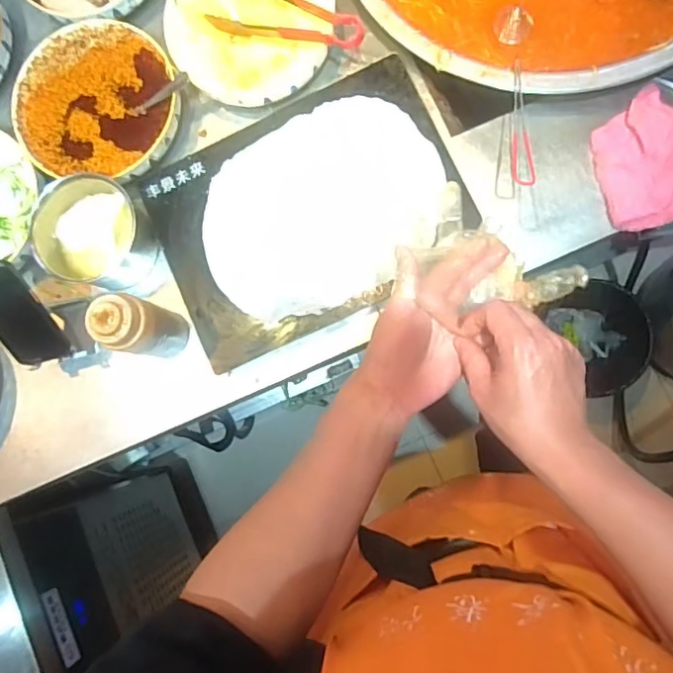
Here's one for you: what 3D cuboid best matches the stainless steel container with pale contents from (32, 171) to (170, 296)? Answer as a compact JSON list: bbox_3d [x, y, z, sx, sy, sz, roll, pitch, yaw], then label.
[{"bbox_3d":[-0.315,-0.136,0.778,0.137,0.116,0.131,7,85,8],"label":"stainless steel container with pale contents"}]

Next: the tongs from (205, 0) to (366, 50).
[{"bbox_3d":[-0.062,-0.423,0.766,0.239,0.039,0.082,24,88,22],"label":"tongs"}]

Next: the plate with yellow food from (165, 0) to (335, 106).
[{"bbox_3d":[-0.110,-0.426,0.789,0.218,0.058,0.214,-1,84,7],"label":"plate with yellow food"}]

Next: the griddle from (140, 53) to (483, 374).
[{"bbox_3d":[-0.038,-0.163,0.767,0.390,0.030,0.302,-23,82,4],"label":"griddle"}]

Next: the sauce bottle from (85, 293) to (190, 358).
[{"bbox_3d":[-0.235,-0.013,0.707,0.053,0.156,0.066,18,87,9],"label":"sauce bottle"}]

